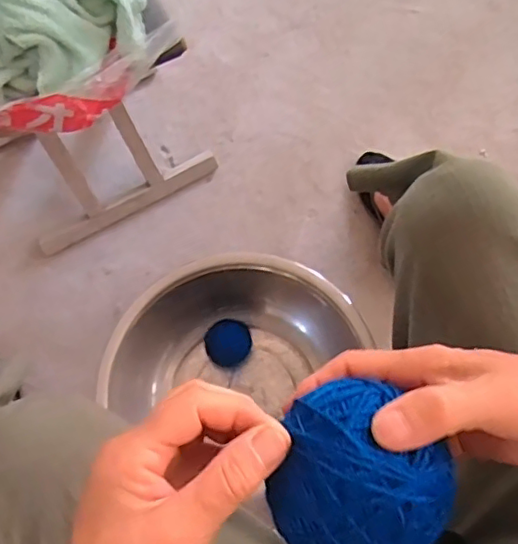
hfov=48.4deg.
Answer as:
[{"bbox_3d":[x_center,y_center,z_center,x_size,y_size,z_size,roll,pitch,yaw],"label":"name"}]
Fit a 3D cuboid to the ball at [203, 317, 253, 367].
[{"bbox_3d":[-0.041,0.098,0.790,0.063,0.047,0.062,-34,73,-11],"label":"ball"}]

